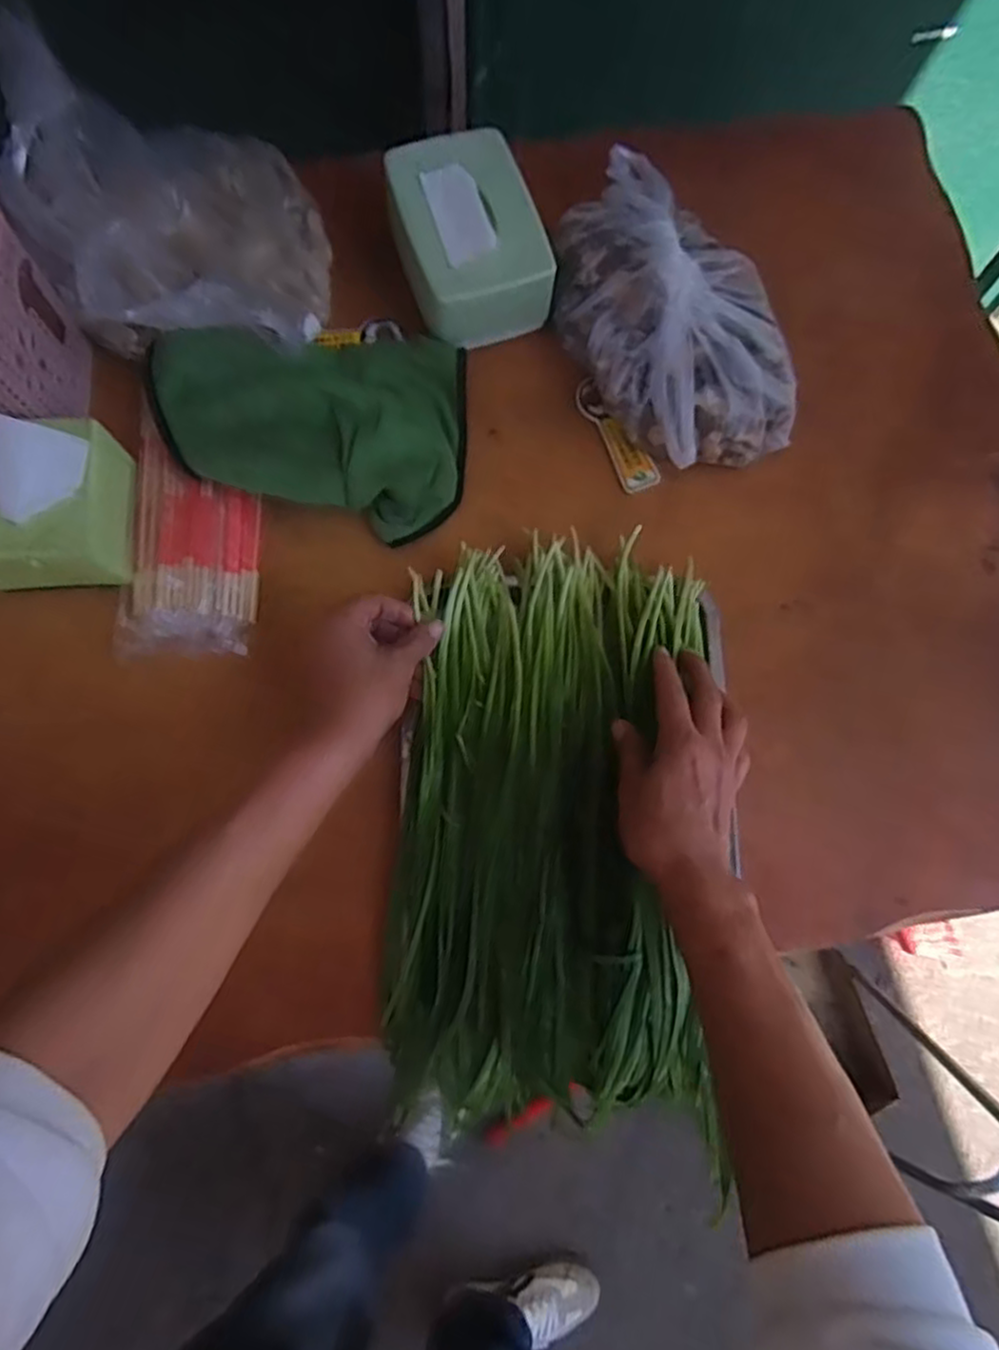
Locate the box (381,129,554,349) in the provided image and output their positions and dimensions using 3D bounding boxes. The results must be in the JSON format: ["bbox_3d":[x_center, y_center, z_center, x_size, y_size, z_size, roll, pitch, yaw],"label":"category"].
[{"bbox_3d":[-0.029,-0.373,0.640,0.115,0.076,0.164,-18,75,-7],"label":"box"}]

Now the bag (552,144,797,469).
[{"bbox_3d":[0.148,-0.315,0.638,0.179,0.096,0.277,-24,76,-9],"label":"bag"}]

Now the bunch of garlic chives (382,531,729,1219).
[{"bbox_3d":[0.041,0.103,0.547,0.224,0.034,0.410,2,79,-1],"label":"bunch of garlic chives"}]

